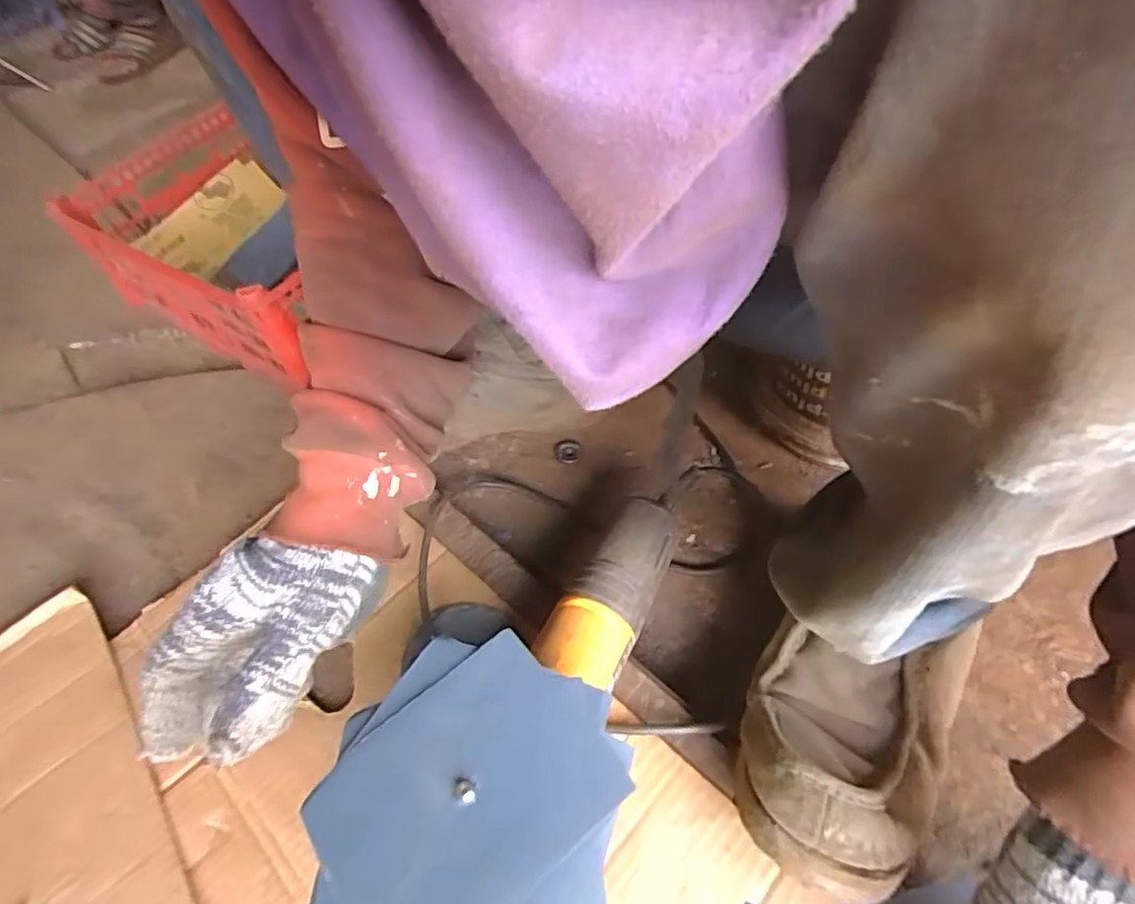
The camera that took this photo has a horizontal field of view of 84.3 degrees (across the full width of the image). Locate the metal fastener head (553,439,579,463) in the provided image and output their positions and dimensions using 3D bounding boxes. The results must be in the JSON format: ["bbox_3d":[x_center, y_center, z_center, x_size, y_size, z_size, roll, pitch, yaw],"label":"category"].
[{"bbox_3d":[-0.001,-0.001,0.627,0.025,0.004,0.028,3,51,12],"label":"metal fastener head"}]

